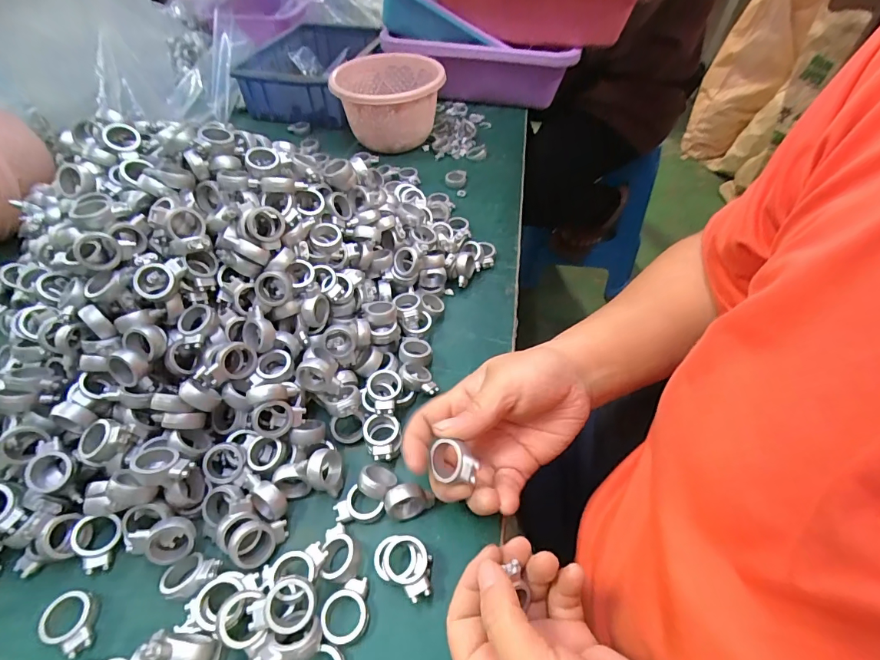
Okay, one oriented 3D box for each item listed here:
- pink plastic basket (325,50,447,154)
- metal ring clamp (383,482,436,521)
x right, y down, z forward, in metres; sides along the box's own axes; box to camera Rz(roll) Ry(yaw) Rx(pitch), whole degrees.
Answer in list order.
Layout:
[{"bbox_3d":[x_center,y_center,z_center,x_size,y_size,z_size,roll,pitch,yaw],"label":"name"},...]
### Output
[{"bbox_3d":[-0.064,-0.300,0.566,0.138,0.079,0.132,-15,52,-12],"label":"pink plastic basket"},{"bbox_3d":[-0.020,0.112,0.277,0.031,0.025,0.014,-3,51,-2],"label":"metal ring clamp"}]

